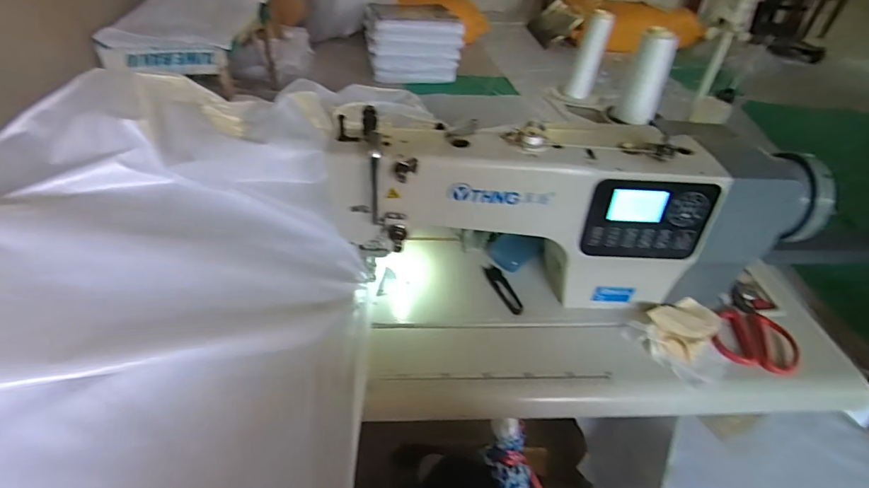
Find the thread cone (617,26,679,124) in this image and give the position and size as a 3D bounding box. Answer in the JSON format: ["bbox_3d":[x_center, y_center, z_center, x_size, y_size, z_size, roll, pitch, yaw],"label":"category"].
[{"bbox_3d":[0.404,-0.313,0.859,0.073,0.163,0.066,17,43,13],"label":"thread cone"}]

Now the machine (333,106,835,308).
[{"bbox_3d":[0.174,-0.041,0.602,0.593,0.226,0.141,1,42,-5],"label":"machine"}]

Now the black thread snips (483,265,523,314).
[{"bbox_3d":[0.099,0.065,0.658,0.022,0.015,0.098,-10,44,-16],"label":"black thread snips"}]

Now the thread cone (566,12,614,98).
[{"bbox_3d":[0.317,-0.389,0.928,0.057,0.159,0.055,17,43,13],"label":"thread cone"}]

